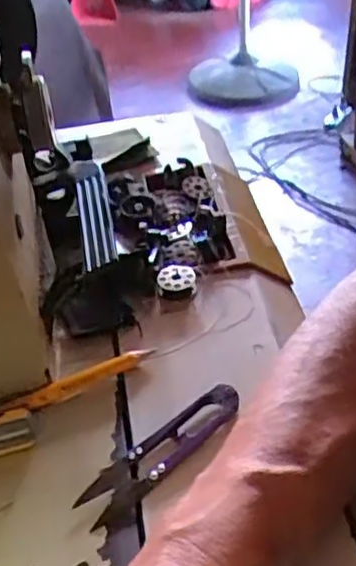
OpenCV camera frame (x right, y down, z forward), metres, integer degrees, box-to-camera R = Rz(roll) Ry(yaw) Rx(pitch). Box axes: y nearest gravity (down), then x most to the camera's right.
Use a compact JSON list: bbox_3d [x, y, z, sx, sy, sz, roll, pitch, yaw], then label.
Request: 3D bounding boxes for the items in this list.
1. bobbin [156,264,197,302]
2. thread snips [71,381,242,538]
[{"bbox_3d":[-0.001,0.000,0.439,0.024,0.010,0.027,-5,38,2],"label":"bobbin"},{"bbox_3d":[-0.007,0.085,0.348,0.028,0.008,0.100,28,49,36],"label":"thread snips"}]

